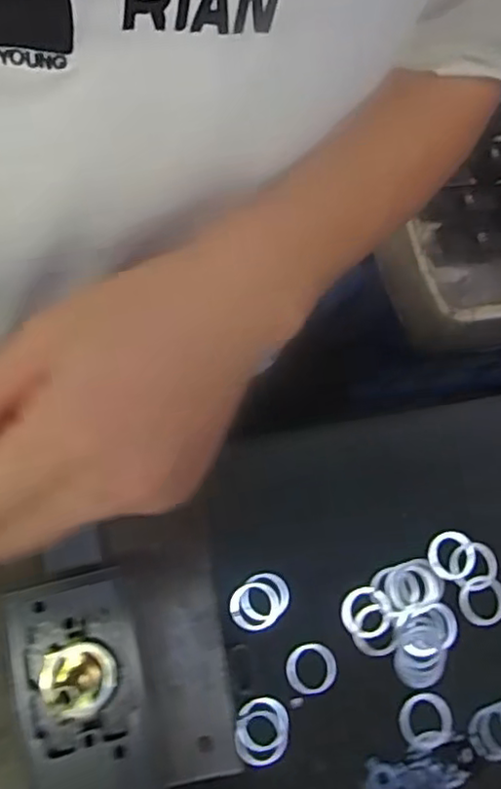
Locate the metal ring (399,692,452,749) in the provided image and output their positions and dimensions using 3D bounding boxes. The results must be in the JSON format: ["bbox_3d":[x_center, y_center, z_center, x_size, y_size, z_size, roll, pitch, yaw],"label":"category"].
[{"bbox_3d":[0.091,0.168,0.317,0.027,0.004,0.026,2,71,-7],"label":"metal ring"}]

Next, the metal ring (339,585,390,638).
[{"bbox_3d":[0.060,0.117,0.328,0.024,0.004,0.026,2,71,-7],"label":"metal ring"}]

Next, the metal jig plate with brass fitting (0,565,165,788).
[{"bbox_3d":[-0.063,0.124,0.235,0.046,0.013,0.104,-12,73,-11],"label":"metal jig plate with brass fitting"}]

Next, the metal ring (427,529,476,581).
[{"bbox_3d":[0.113,0.089,0.343,0.027,0.004,0.026,2,71,-7],"label":"metal ring"}]

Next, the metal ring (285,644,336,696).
[{"bbox_3d":[0.031,0.141,0.317,0.026,0.004,0.024,2,71,-7],"label":"metal ring"}]

